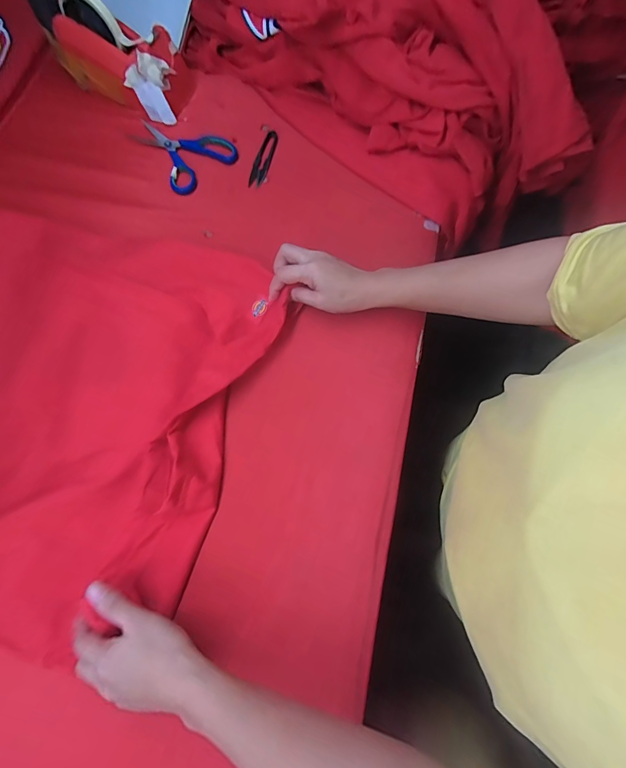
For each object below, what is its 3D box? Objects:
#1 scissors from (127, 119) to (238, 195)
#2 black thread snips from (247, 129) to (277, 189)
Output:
[{"bbox_3d":[-0.203,-0.365,0.562,0.113,0.008,0.156,-43,79,-10],"label":"scissors"},{"bbox_3d":[-0.075,-0.339,0.552,0.027,0.012,0.092,12,75,4],"label":"black thread snips"}]

